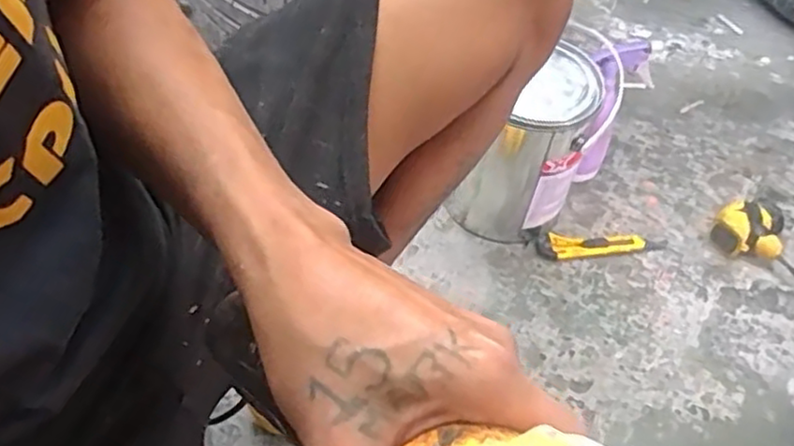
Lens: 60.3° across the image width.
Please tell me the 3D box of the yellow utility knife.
[{"bbox_3d":[0.265,0.030,0.890,0.174,0.014,0.036,-3,52,-6],"label":"yellow utility knife"}]

